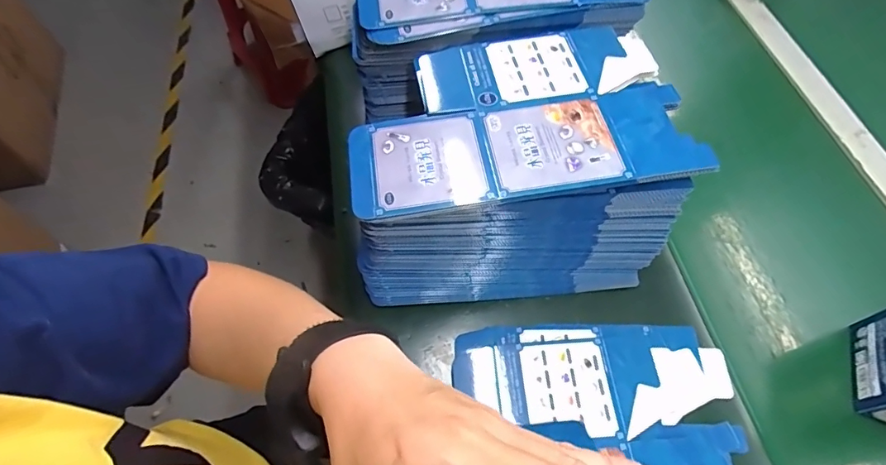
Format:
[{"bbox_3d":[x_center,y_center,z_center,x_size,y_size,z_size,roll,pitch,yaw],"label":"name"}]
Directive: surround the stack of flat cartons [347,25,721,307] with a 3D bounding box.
[{"bbox_3d":[0.052,-0.050,0.407,0.238,0.150,0.167,-4,60,-2],"label":"stack of flat cartons"}]

